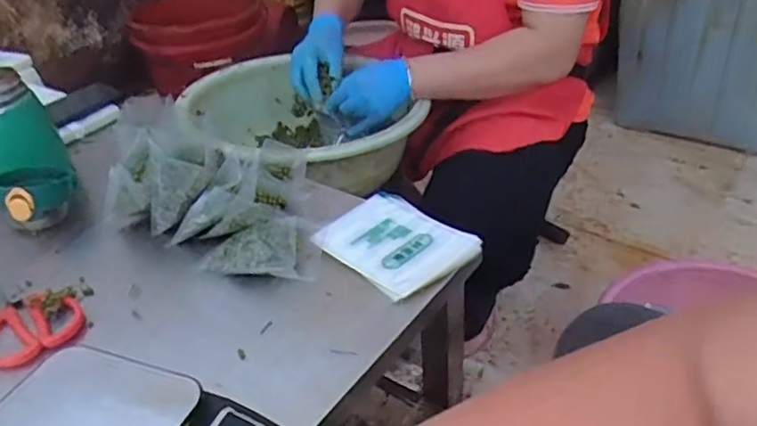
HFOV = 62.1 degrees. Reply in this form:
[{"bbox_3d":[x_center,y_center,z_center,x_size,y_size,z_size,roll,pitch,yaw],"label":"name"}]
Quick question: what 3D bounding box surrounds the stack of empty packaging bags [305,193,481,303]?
[{"bbox_3d":[0.022,0.029,0.650,0.143,0.017,0.115,28,49,36],"label":"stack of empty packaging bags"}]

